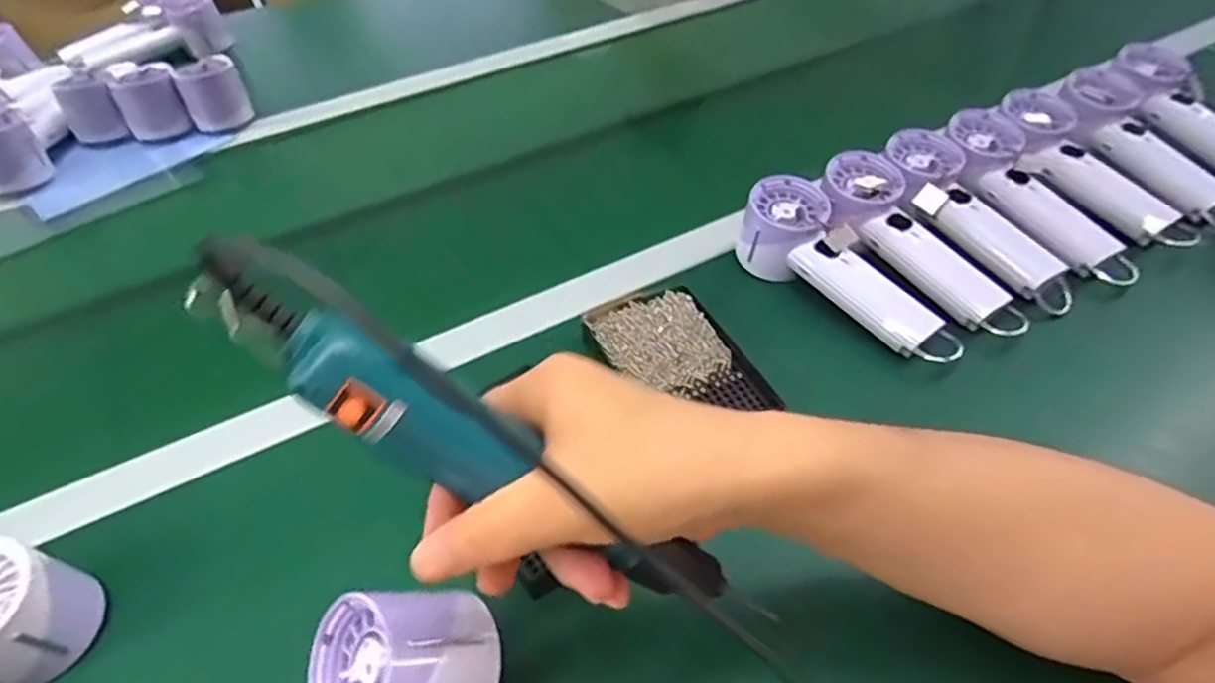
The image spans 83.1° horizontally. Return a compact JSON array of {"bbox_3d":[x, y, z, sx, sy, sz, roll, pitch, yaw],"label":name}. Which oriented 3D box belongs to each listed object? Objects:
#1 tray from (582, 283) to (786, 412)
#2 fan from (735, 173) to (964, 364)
[{"bbox_3d":[0.049,0.011,0.493,0.084,0.017,0.132,-23,50,-17],"label":"tray"},{"bbox_3d":[0.185,-0.051,0.537,0.064,0.067,0.197,-34,66,-26],"label":"fan"}]

